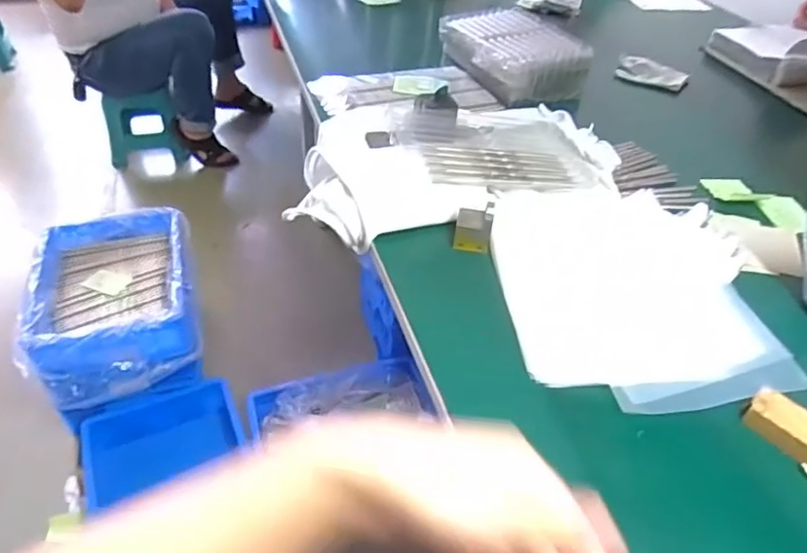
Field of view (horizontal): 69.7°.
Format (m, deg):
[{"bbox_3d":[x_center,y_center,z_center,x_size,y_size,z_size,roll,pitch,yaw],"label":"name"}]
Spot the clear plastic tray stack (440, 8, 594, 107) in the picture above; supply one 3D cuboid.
[{"bbox_3d":[0.196,-0.417,1.071,0.158,0.081,0.264,-15,46,-20],"label":"clear plastic tray stack"}]

